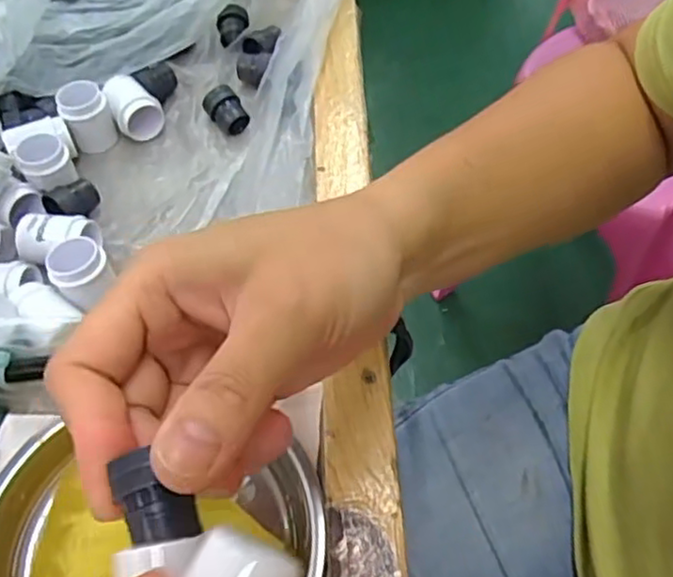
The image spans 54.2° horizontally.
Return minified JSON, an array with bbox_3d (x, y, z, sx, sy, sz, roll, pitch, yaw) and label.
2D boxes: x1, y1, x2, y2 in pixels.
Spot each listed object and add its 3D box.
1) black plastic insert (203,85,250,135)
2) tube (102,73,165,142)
[{"bbox_3d":[-0.065,-0.105,0.388,0.016,0.022,0.023,-34,62,-20],"label":"black plastic insert"},{"bbox_3d":[-0.121,-0.109,0.391,0.026,0.023,0.035,-25,59,-15],"label":"tube"}]

